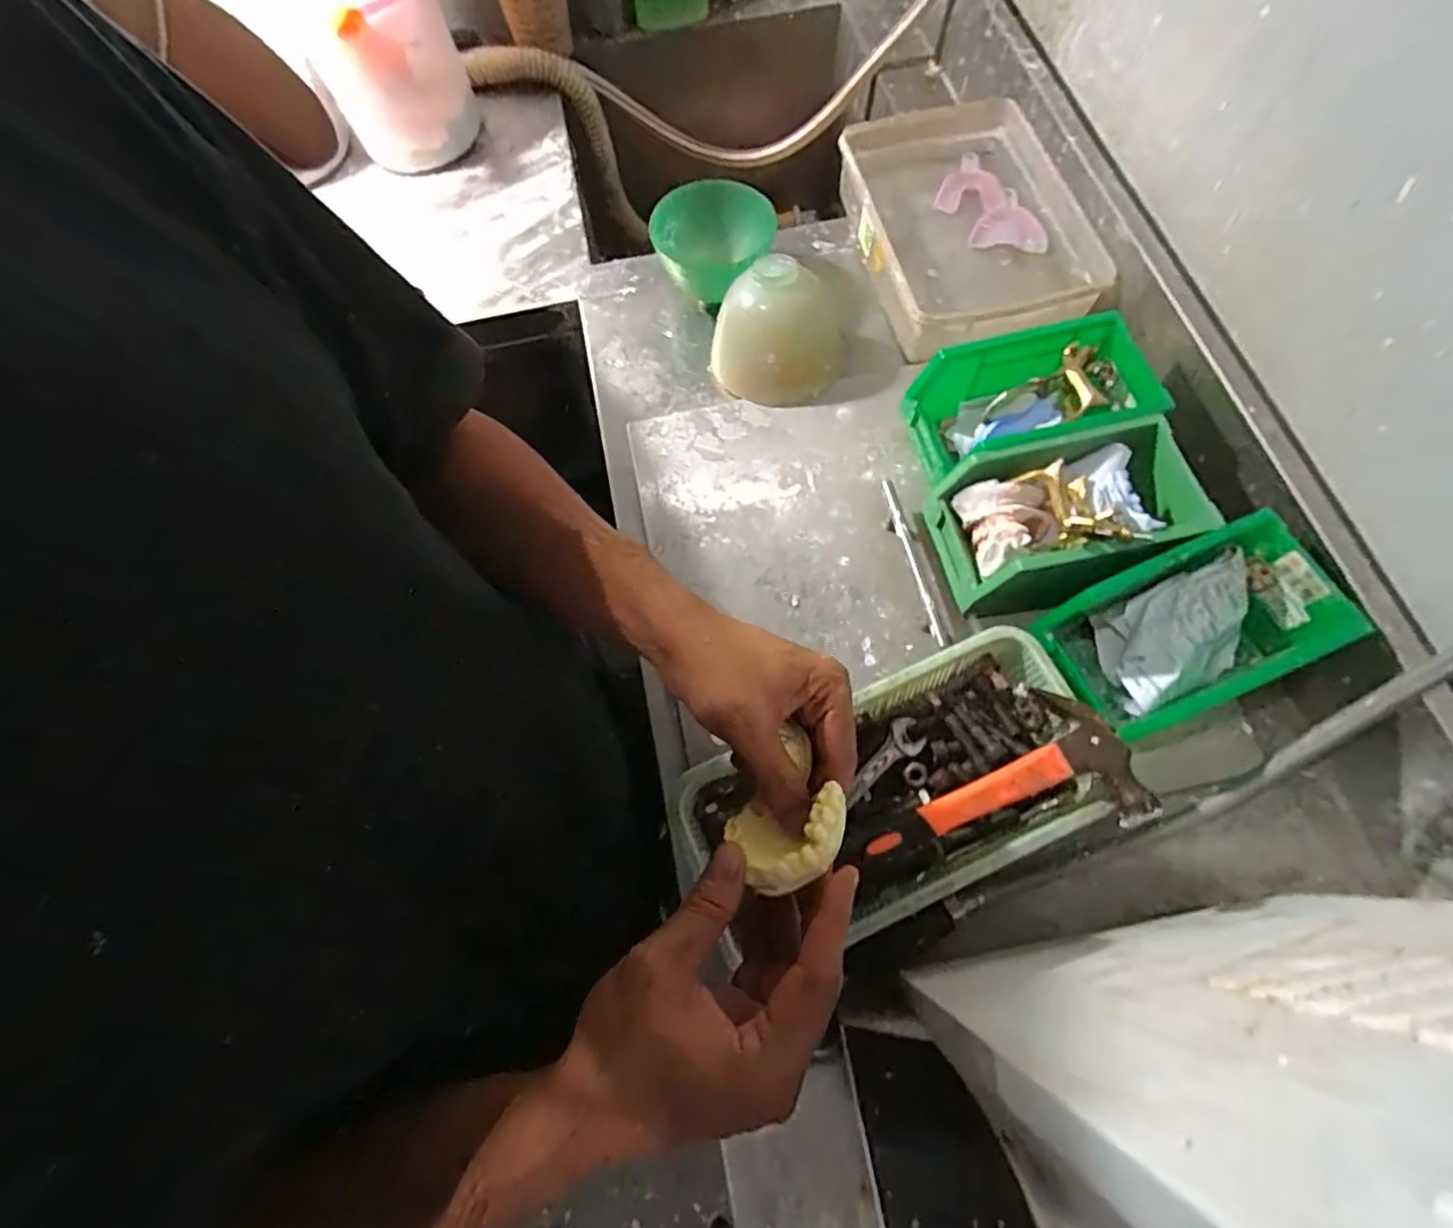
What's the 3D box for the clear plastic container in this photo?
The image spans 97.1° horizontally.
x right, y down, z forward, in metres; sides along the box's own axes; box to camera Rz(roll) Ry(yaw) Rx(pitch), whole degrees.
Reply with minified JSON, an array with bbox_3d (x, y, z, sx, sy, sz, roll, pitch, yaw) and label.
[{"bbox_3d":[0.235,-0.391,0.653,0.186,0.066,0.286,-12,68,-2],"label":"clear plastic container"}]

